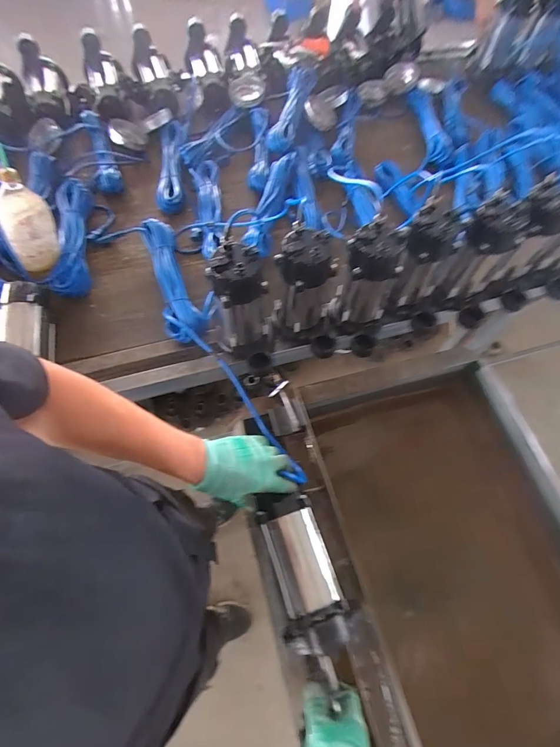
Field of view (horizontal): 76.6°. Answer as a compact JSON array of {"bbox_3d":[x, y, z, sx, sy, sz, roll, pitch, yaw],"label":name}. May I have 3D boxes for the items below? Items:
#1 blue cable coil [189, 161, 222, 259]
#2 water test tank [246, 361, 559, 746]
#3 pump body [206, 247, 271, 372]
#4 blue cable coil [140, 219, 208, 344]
[{"bbox_3d":[-0.188,-0.433,0.923,0.072,0.055,0.332,-6,64,-5],"label":"blue cable coil"},{"bbox_3d":[0.271,0.382,0.704,0.589,0.269,0.749,-12,65,-8],"label":"water test tank"},{"bbox_3d":[-0.072,-0.107,0.669,0.114,0.223,0.137,-8,64,-6],"label":"pump body"},{"bbox_3d":[-0.250,-0.224,0.823,0.089,0.043,0.350,-17,65,-10],"label":"blue cable coil"}]

